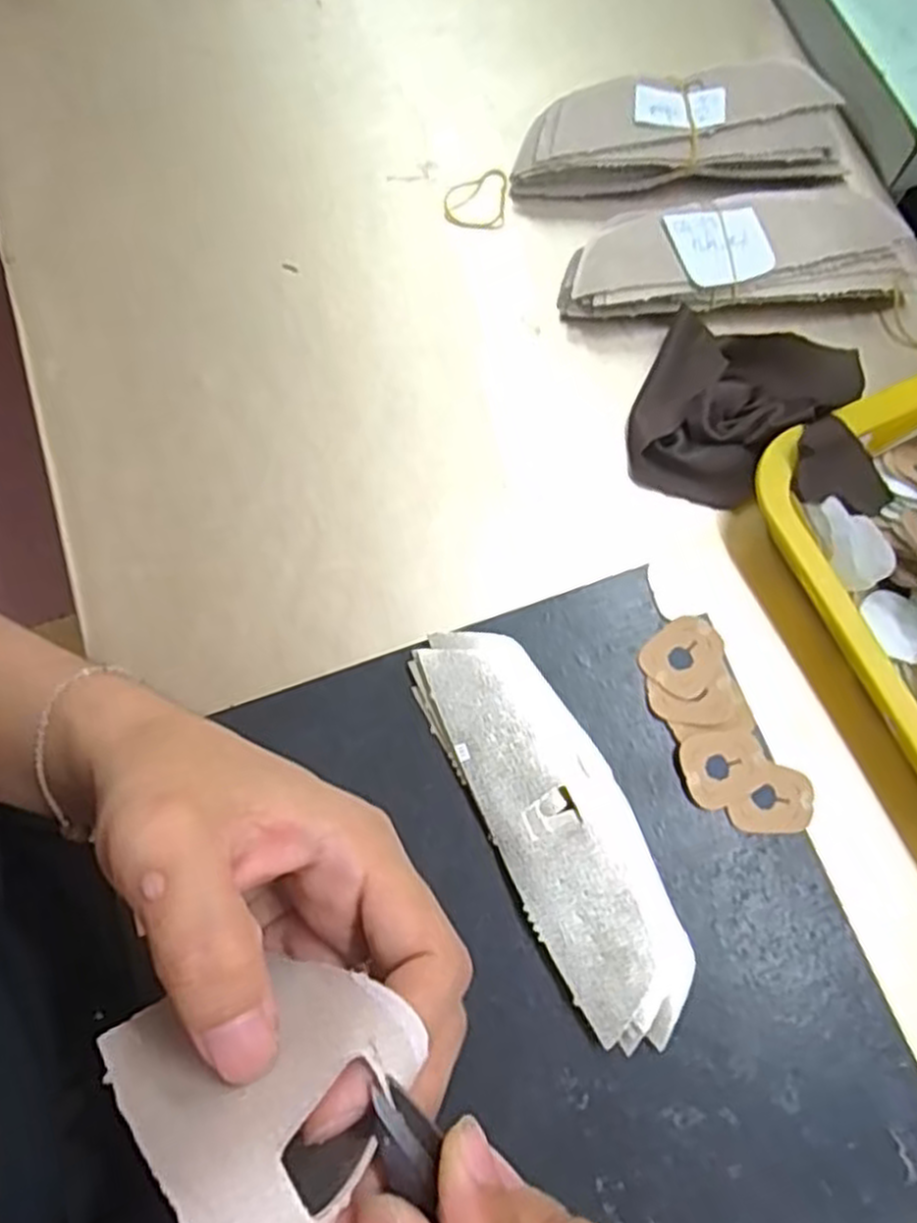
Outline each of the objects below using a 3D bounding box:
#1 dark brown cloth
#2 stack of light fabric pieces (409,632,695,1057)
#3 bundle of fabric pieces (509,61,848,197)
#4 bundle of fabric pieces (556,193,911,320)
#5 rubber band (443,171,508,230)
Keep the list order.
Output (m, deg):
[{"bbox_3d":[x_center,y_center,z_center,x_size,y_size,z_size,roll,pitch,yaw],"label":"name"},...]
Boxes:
[{"bbox_3d":[0.161,-0.109,0.423,0.124,0.040,0.108,15,75,4],"label":"dark brown cloth"},{"bbox_3d":[0.044,0.094,0.356,0.061,0.013,0.190,-27,76,-7],"label":"stack of light fabric pieces"},{"bbox_3d":[0.132,-0.293,0.476,0.199,0.035,0.071,-4,74,-1],"label":"bundle of fabric pieces"},{"bbox_3d":[0.156,-0.203,0.454,0.192,0.032,0.065,-7,75,-2],"label":"bundle of fabric pieces"},{"bbox_3d":[0.010,-0.252,0.481,0.037,0.005,0.040,2,74,1],"label":"rubber band"}]

